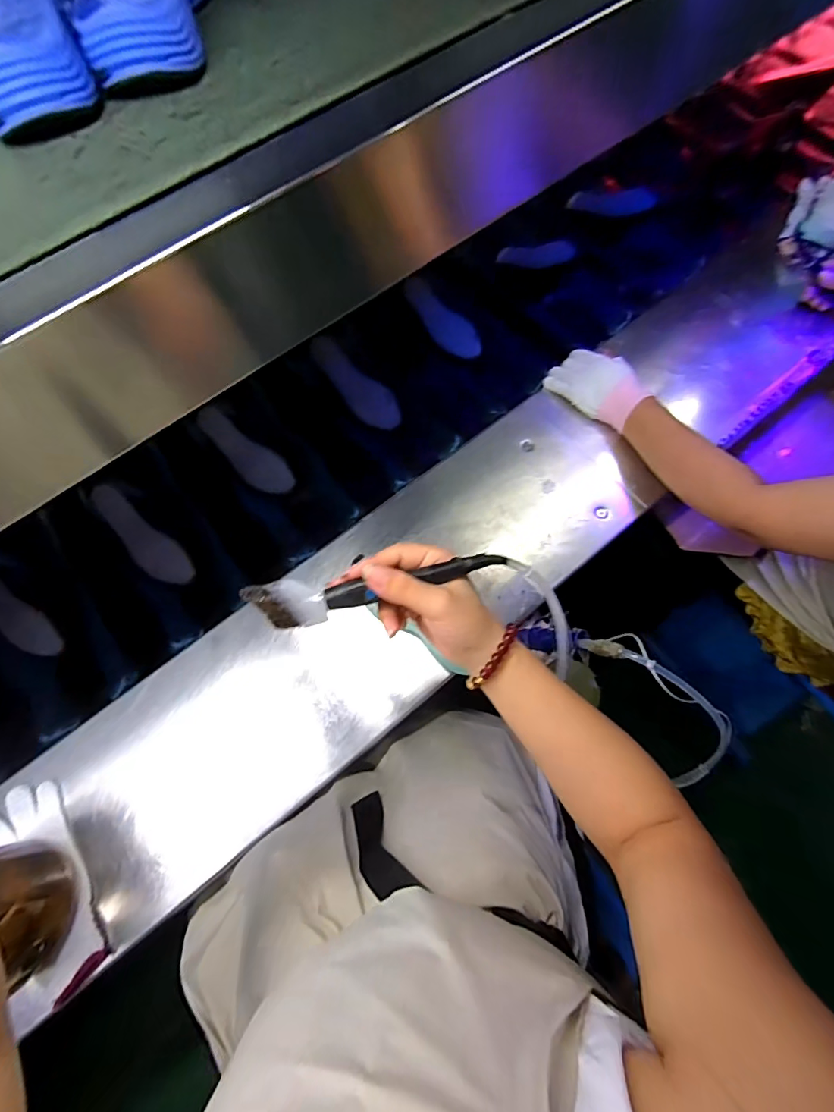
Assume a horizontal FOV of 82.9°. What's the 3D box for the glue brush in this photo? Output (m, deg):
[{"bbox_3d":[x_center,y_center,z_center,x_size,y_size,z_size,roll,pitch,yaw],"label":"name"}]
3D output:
[{"bbox_3d":[-0.026,0.022,0.327,0.176,0.022,0.028,-10,70,-3],"label":"glue brush"}]

